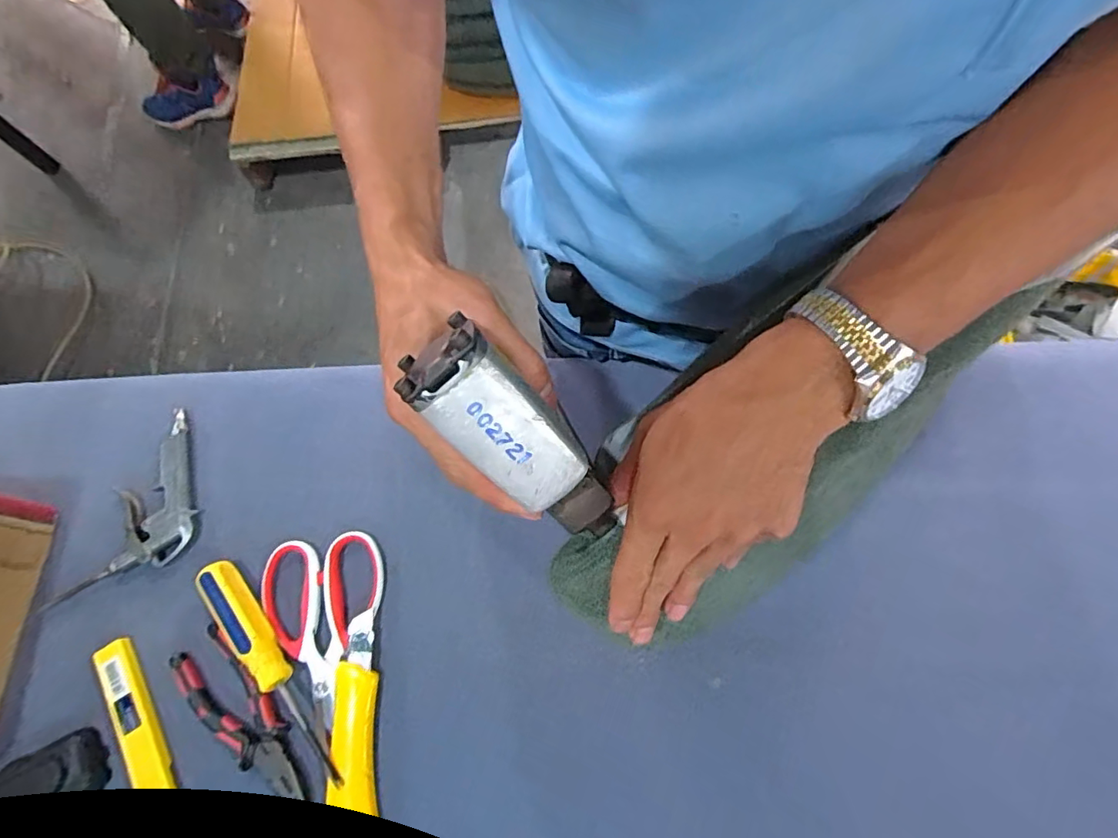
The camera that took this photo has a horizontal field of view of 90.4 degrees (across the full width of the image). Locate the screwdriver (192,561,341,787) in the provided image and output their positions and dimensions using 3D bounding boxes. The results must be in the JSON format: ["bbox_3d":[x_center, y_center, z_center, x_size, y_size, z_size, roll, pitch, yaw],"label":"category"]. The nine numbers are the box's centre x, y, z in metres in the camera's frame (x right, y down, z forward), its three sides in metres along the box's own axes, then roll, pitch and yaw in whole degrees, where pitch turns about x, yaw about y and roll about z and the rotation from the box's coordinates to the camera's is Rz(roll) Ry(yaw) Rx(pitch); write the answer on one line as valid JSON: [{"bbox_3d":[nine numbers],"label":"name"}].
[{"bbox_3d":[-0.224,0.192,0.429,0.028,0.022,0.194,-40,74,-8],"label":"screwdriver"}]

